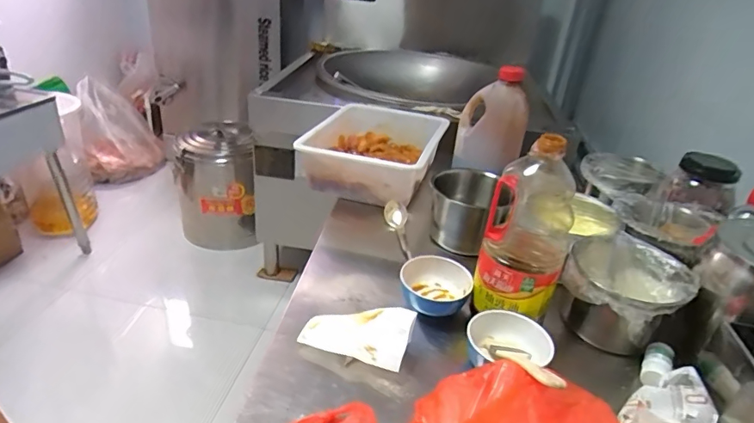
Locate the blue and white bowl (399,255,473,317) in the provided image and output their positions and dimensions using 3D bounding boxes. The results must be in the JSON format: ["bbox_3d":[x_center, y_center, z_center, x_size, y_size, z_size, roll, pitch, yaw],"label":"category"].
[{"bbox_3d":[0.087,0.117,0.742,0.104,0.055,0.100,5,29,-3],"label":"blue and white bowl"}]

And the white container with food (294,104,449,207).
[{"bbox_3d":[-0.007,-0.139,1.132,0.275,0.109,0.334,13,30,13],"label":"white container with food"}]

